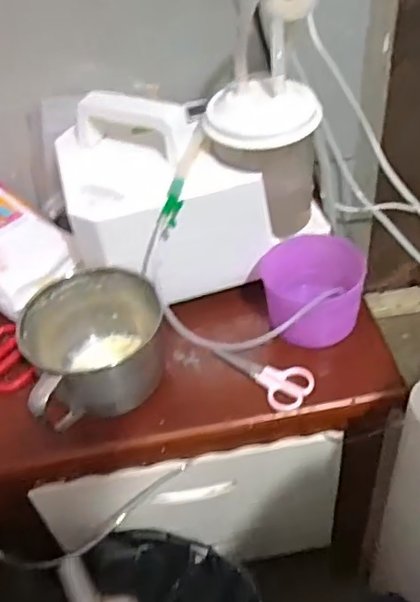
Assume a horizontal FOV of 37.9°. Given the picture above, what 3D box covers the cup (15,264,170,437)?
[{"bbox_3d":[-0.113,0.054,0.625,0.133,0.092,0.150,-14,45,-7],"label":"cup"}]

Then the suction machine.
[{"bbox_3d":[-0.026,-0.137,0.679,0.262,0.177,0.184,-16,45,-9],"label":"suction machine"}]

